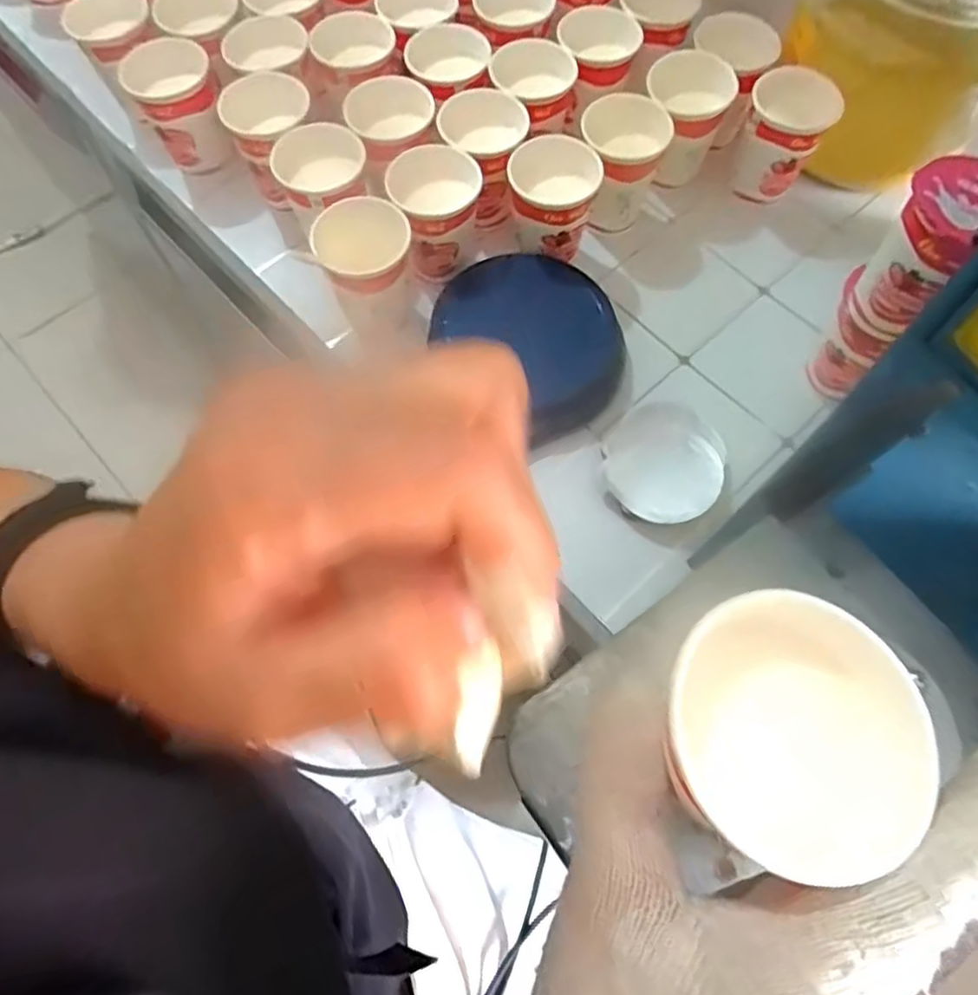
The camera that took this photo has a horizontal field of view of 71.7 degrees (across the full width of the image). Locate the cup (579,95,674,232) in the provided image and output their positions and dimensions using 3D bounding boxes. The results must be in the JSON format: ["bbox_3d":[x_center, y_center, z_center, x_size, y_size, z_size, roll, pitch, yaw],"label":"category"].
[{"bbox_3d":[0.103,-0.260,0.536,0.063,0.075,0.069,0,67,0],"label":"cup"}]

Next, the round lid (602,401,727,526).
[{"bbox_3d":[0.123,-0.022,0.481,0.081,0.030,0.084,0,67,0],"label":"round lid"}]

